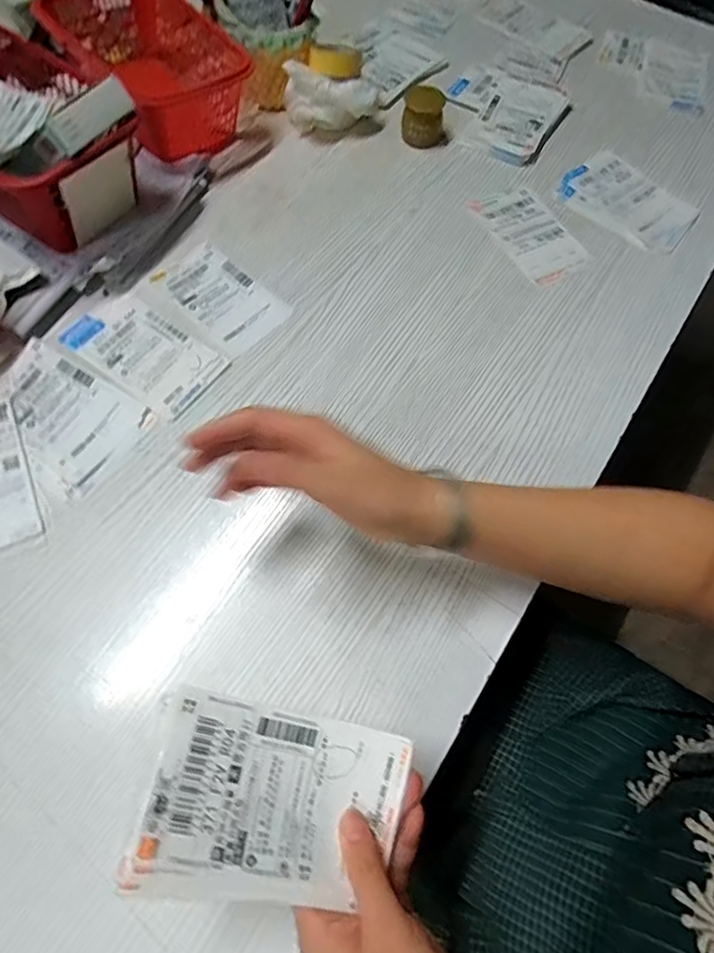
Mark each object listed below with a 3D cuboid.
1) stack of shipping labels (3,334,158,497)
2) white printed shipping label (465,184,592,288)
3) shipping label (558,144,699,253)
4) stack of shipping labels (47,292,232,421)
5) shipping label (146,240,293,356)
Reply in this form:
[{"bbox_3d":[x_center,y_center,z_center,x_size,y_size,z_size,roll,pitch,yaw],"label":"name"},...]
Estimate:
[{"bbox_3d":[-0.254,-0.055,0.454,0.136,0.006,0.092,32,69,11],"label":"stack of shipping labels"},{"bbox_3d":[0.185,-0.260,0.568,0.071,0.004,0.130,-28,72,-10],"label":"white printed shipping label"},{"bbox_3d":[0.301,-0.305,0.590,0.138,0.008,0.103,38,70,13],"label":"shipping label"},{"bbox_3d":[-0.201,-0.119,0.488,0.157,0.004,0.080,33,69,11],"label":"stack of shipping labels"},{"bbox_3d":[-0.134,-0.178,0.522,0.130,0.004,0.076,40,72,12],"label":"shipping label"}]

